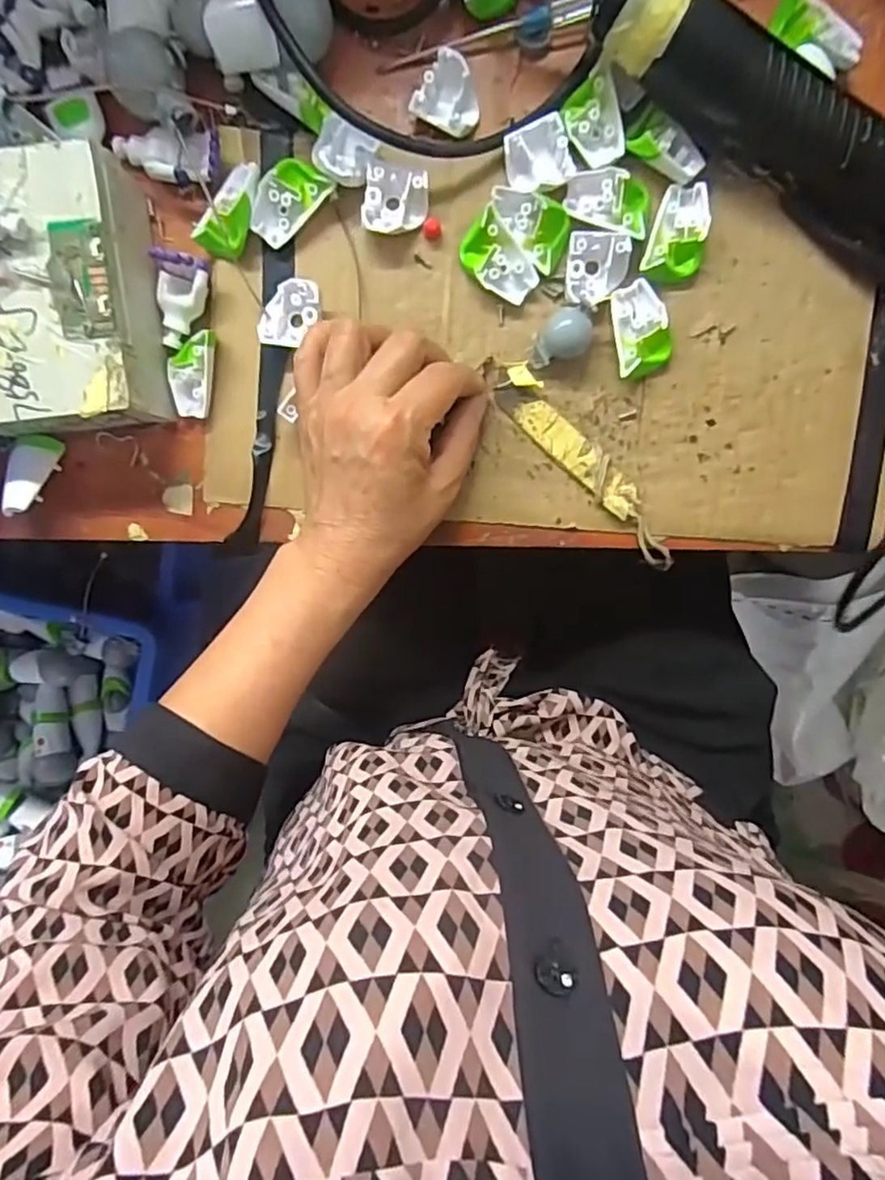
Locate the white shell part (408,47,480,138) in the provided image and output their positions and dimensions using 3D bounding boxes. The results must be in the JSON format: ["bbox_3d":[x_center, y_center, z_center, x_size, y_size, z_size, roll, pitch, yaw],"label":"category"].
[{"bbox_3d":[0.004,-0.245,0.322,0.030,0.016,0.030,28,96,-1],"label":"white shell part"}]

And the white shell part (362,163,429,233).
[{"bbox_3d":[-0.024,-0.195,0.326,0.031,0.016,0.029,9,96,1],"label":"white shell part"}]

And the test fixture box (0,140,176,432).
[{"bbox_3d":[-0.196,-0.142,0.322,0.095,0.050,0.121,-5,96,3],"label":"test fixture box"}]

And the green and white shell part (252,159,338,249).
[{"bbox_3d":[-0.078,-0.196,0.328,0.026,0.014,0.042,38,96,-2],"label":"green and white shell part"}]

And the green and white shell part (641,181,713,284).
[{"bbox_3d":[0.119,-0.178,0.322,0.028,0.013,0.044,15,96,0],"label":"green and white shell part"}]

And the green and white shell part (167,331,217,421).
[{"bbox_3d":[-0.135,-0.115,0.343,0.023,0.015,0.043,7,96,1],"label":"green and white shell part"}]

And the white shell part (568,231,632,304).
[{"bbox_3d":[0.079,-0.162,0.326,0.031,0.012,0.031,1,96,2],"label":"white shell part"}]

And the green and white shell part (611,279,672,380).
[{"bbox_3d":[0.103,-0.134,0.331,0.027,0.015,0.045,-8,96,3],"label":"green and white shell part"}]

